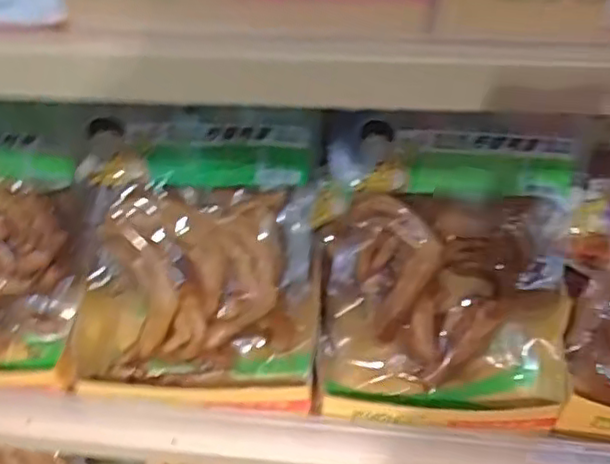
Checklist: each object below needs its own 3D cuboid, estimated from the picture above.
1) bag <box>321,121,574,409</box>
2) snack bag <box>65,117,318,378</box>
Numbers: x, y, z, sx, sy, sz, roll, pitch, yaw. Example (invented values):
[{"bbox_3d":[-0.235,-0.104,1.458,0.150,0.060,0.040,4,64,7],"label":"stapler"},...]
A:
[{"bbox_3d":[0.113,0.030,0.510,0.187,0.217,0.046,1,16,-1],"label":"bag"},{"bbox_3d":[-0.087,0.013,0.514,0.189,0.218,0.046,1,17,-3],"label":"snack bag"}]

